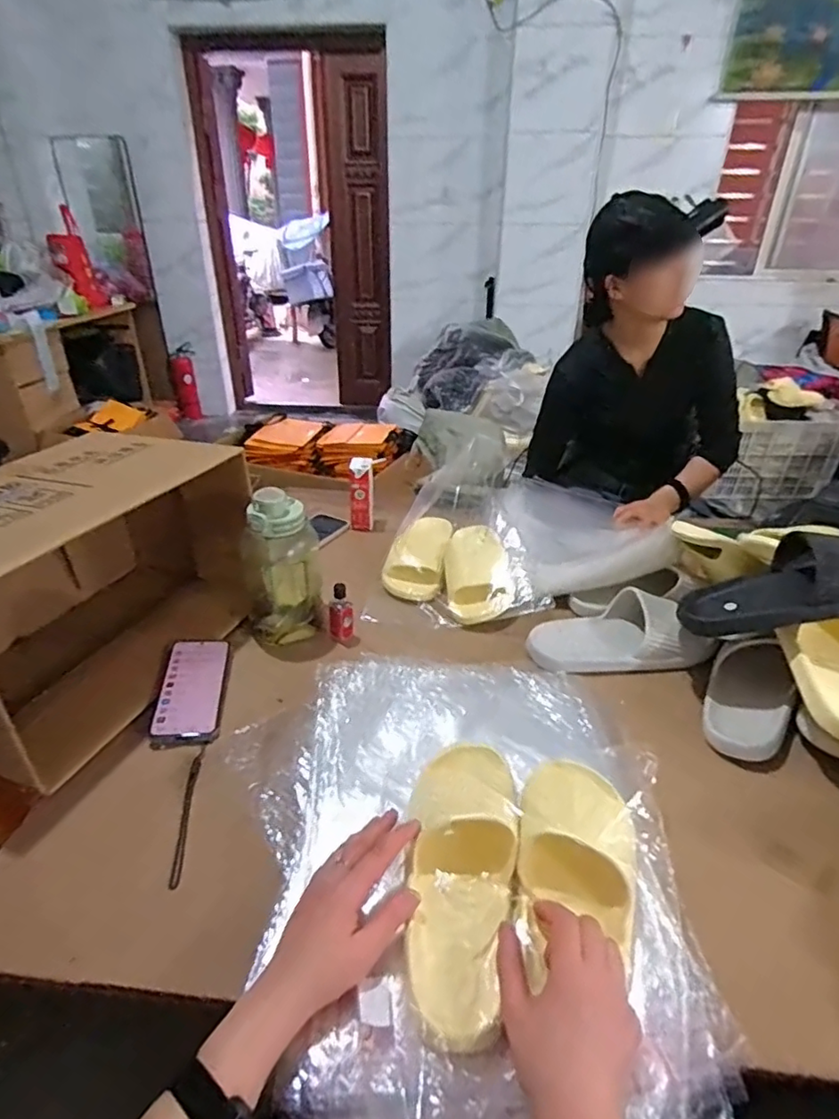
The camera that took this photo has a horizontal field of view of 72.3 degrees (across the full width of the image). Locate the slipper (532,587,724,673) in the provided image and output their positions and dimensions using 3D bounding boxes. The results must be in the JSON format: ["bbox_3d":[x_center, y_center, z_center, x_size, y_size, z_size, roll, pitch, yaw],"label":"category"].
[{"bbox_3d":[0.290,0.100,0.848,0.264,0.072,0.113,-4,31,-7],"label":"slipper"}]

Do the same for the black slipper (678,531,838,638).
[{"bbox_3d":[0.468,0.022,0.709,0.282,0.082,0.109,-17,29,12],"label":"black slipper"}]

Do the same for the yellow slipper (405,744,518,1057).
[{"bbox_3d":[0.037,0.267,0.508,0.094,0.059,0.251,4,39,6],"label":"yellow slipper"}]

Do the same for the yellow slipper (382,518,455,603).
[{"bbox_3d":[-0.002,-0.009,1.012,0.105,0.061,0.208,6,31,8],"label":"yellow slipper"}]

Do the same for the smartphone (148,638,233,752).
[{"bbox_3d":[-0.290,0.166,0.740,0.076,0.016,0.173,8,33,-16],"label":"smartphone"}]

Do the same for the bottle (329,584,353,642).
[{"bbox_3d":[-0.115,0.076,0.833,0.034,0.090,0.037,-4,31,-7],"label":"bottle"}]

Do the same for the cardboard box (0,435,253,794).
[{"bbox_3d":[-0.455,0.037,0.763,0.308,0.303,0.422,16,34,24],"label":"cardboard box"}]

